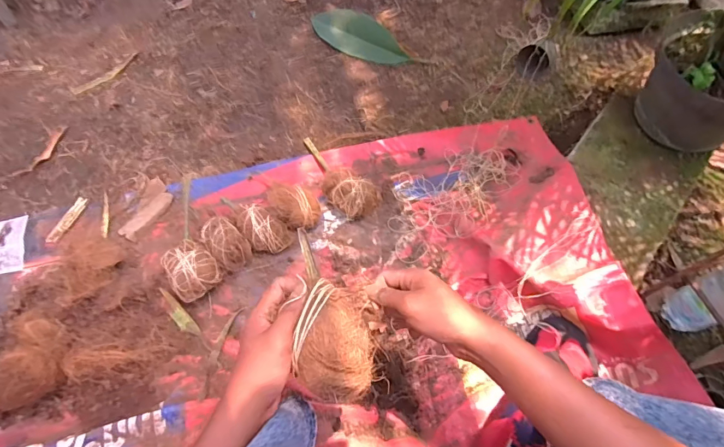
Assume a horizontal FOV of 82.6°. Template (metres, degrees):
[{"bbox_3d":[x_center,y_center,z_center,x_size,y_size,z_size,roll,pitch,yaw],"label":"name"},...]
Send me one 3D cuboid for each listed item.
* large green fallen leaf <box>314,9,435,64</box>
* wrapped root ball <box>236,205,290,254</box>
[{"bbox_3d":[0.007,-0.473,1.051,0.325,0.026,0.122,36,69,17],"label":"large green fallen leaf"},{"bbox_3d":[-0.184,0.011,0.768,0.070,0.065,0.101,-37,68,-16],"label":"wrapped root ball"}]

